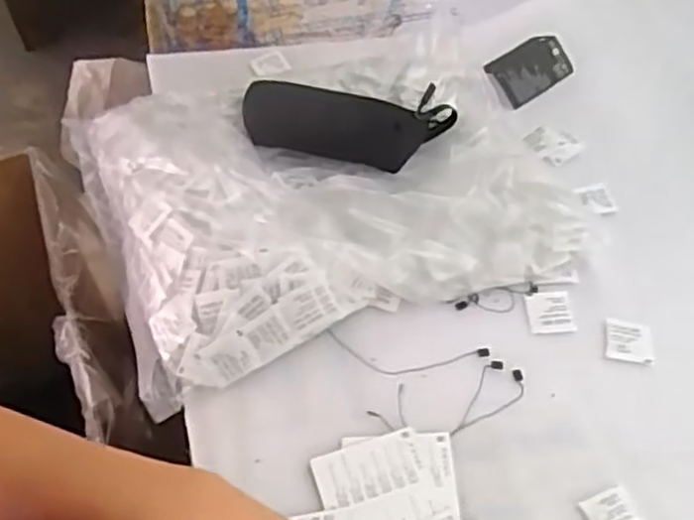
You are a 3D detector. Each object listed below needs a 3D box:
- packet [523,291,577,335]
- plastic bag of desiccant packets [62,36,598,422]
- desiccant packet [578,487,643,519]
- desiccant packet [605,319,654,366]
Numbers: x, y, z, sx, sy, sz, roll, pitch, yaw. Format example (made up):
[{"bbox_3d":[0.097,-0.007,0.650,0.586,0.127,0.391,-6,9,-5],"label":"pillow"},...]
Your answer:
[{"bbox_3d":[0.187,0.048,0.675,0.042,0.005,0.042,-3,53,-3],"label":"packet"},{"bbox_3d":[-0.028,-0.107,0.750,0.457,0.078,0.404,-17,55,-13],"label":"plastic bag of desiccant packets"},{"bbox_3d":[0.207,0.199,0.564,0.038,0.005,0.040,-20,55,-15],"label":"desiccant packet"},{"bbox_3d":[0.253,0.073,0.655,0.041,0.005,0.043,11,53,8],"label":"desiccant packet"}]

